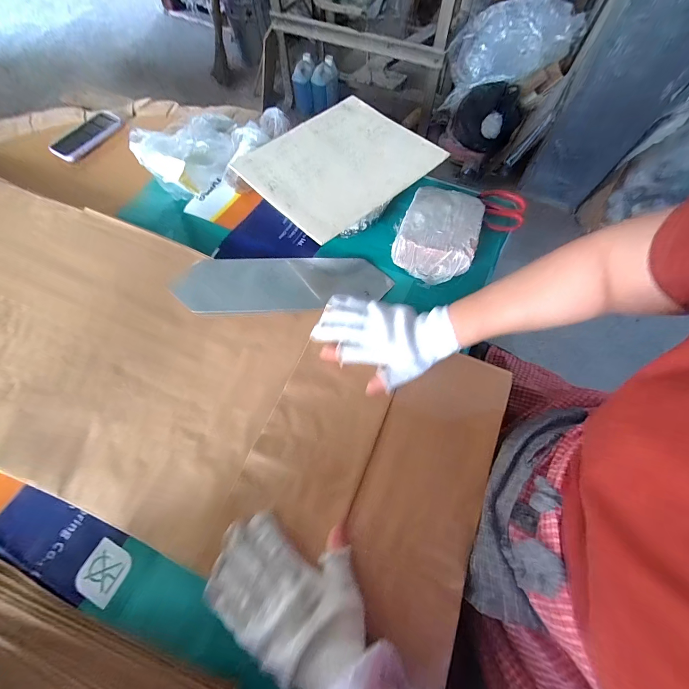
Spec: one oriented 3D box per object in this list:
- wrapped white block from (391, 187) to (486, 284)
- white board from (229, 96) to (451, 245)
[{"bbox_3d":[0.156,-0.182,0.500,0.120,0.058,0.155,23,67,10],"label":"wrapped white block"},{"bbox_3d":[-0.007,-0.302,0.508,0.274,0.016,0.233,-38,68,-16],"label":"white board"}]

